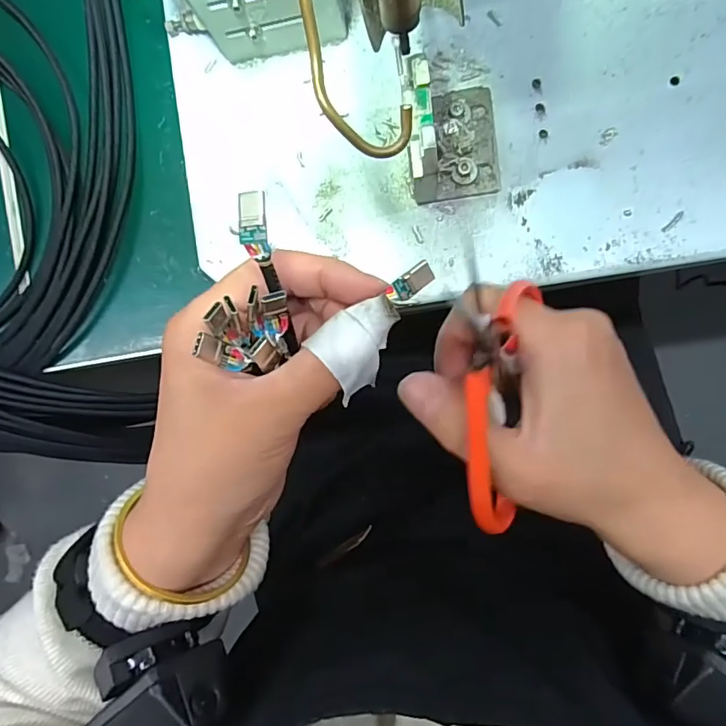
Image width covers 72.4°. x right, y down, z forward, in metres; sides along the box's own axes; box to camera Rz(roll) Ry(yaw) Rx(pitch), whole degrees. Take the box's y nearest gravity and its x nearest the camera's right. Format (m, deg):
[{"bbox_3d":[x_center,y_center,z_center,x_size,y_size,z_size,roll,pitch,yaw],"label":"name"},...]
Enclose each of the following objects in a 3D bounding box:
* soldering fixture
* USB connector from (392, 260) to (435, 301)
[{"bbox_3d":[0.039,-0.104,0.214,0.040,0.046,0.056,-7,90,8],"label":"soldering fixture"},{"bbox_3d":[0.017,-0.027,0.166,0.014,0.004,0.007,-36,86,7],"label":"USB connector"}]

